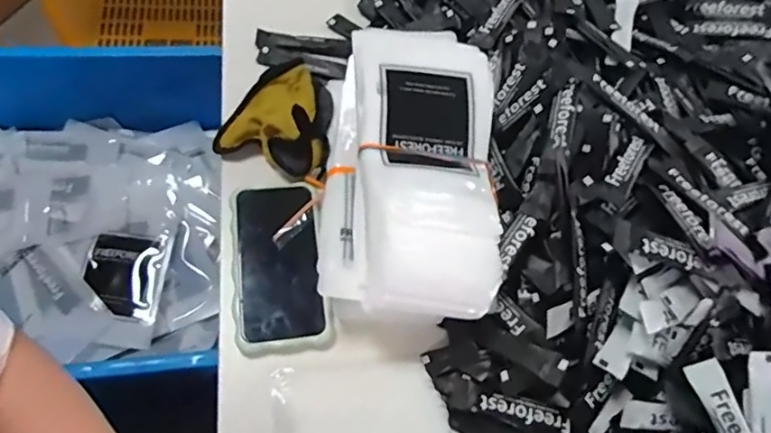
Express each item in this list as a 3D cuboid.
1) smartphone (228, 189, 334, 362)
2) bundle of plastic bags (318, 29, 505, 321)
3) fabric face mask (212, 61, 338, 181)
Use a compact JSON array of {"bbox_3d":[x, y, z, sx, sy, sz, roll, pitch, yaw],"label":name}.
[{"bbox_3d":[-0.095,0.039,0.472,0.076,0.016,0.151,-7,64,-13],"label":"smartphone"},{"bbox_3d":[0.021,-0.046,0.476,0.148,0.091,0.282,3,63,-8],"label":"bundle of plastic bags"},{"bbox_3d":[-0.097,-0.109,0.526,0.109,0.049,0.120,21,62,2],"label":"fabric face mask"}]

